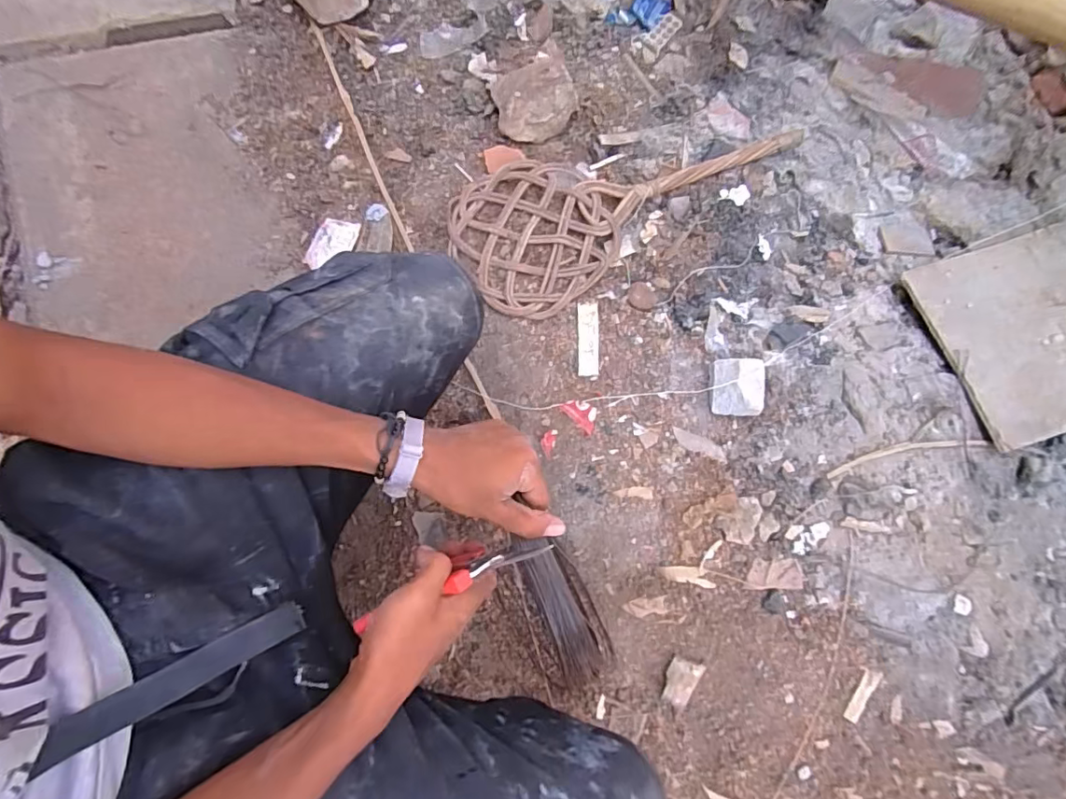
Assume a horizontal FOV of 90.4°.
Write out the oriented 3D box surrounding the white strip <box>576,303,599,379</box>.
[{"bbox_3d":[0.077,-0.084,0.741,0.030,0.005,0.107,3,73,-8],"label":"white strip"}]

